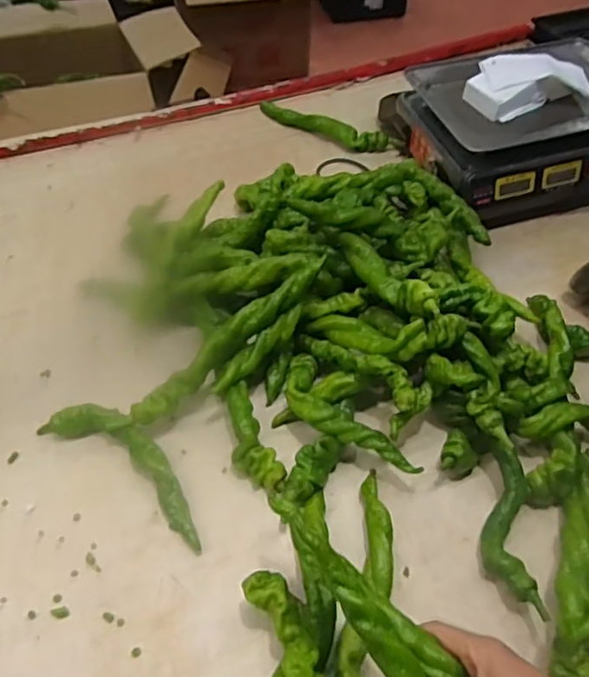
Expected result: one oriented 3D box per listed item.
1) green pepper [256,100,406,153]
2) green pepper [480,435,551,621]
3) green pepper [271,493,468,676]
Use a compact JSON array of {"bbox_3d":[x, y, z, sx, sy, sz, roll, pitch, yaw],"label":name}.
[{"bbox_3d":[0.057,-0.375,1.056,0.261,0.032,0.052,22,55,14],"label":"green pepper"},{"bbox_3d":[0.213,0.189,0.608,0.047,0.052,0.177,6,53,2],"label":"green pepper"},{"bbox_3d":[0.086,0.226,0.420,0.053,0.050,0.284,-32,71,-24],"label":"green pepper"}]

